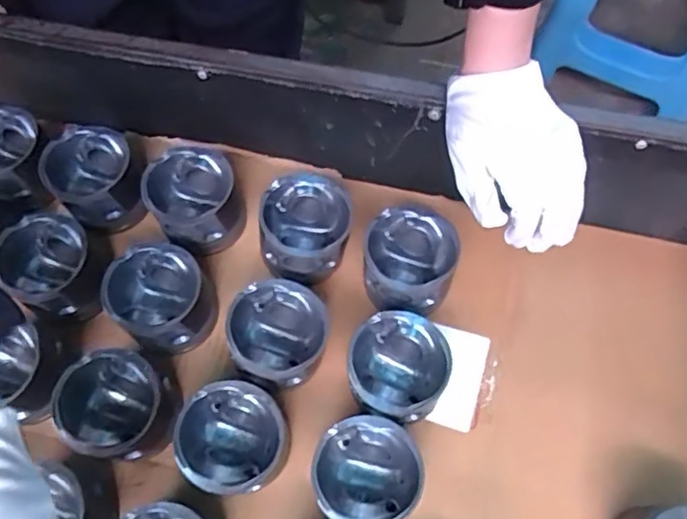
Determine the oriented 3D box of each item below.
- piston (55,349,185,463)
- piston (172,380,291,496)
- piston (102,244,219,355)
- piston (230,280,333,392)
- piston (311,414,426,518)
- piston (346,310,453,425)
[{"bbox_3d":[-0.191,0.127,0.519,0.087,0.068,0.082,-1,67,2],"label":"piston"},{"bbox_3d":[-0.087,0.151,0.506,0.085,0.082,0.082,-1,67,2],"label":"piston"},{"bbox_3d":[-0.163,0.041,0.557,0.081,0.077,0.086,-1,67,2],"label":"piston"},{"bbox_3d":[-0.056,0.071,0.541,0.087,0.076,0.086,-11,67,-2],"label":"piston"},{"bbox_3d":[0.020,0.178,0.500,0.082,0.076,0.083,-19,67,-6],"label":"piston"},{"bbox_3d":[0.047,0.099,0.533,0.083,0.076,0.089,-1,67,2],"label":"piston"}]

